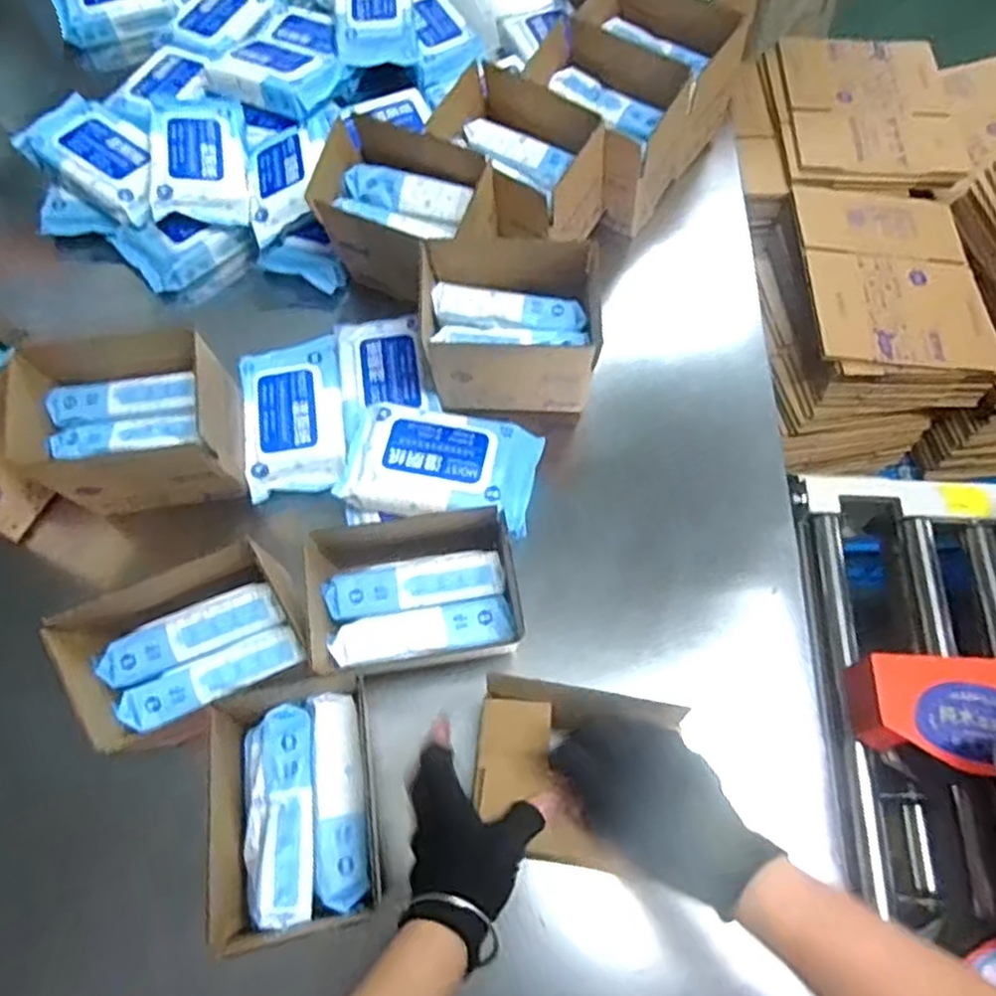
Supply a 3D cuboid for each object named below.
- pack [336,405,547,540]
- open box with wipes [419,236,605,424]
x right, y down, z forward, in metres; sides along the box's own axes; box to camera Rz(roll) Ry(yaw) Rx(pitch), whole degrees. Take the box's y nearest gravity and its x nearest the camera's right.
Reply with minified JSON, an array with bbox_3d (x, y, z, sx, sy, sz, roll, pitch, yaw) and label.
[{"bbox_3d":[-0.055,-0.030,0.692,0.184,0.043,0.109,6,67,3],"label":"pack"},{"bbox_3d":[0.012,-0.162,0.719,0.166,0.128,0.125,2,67,1],"label":"open box with wipes"}]

